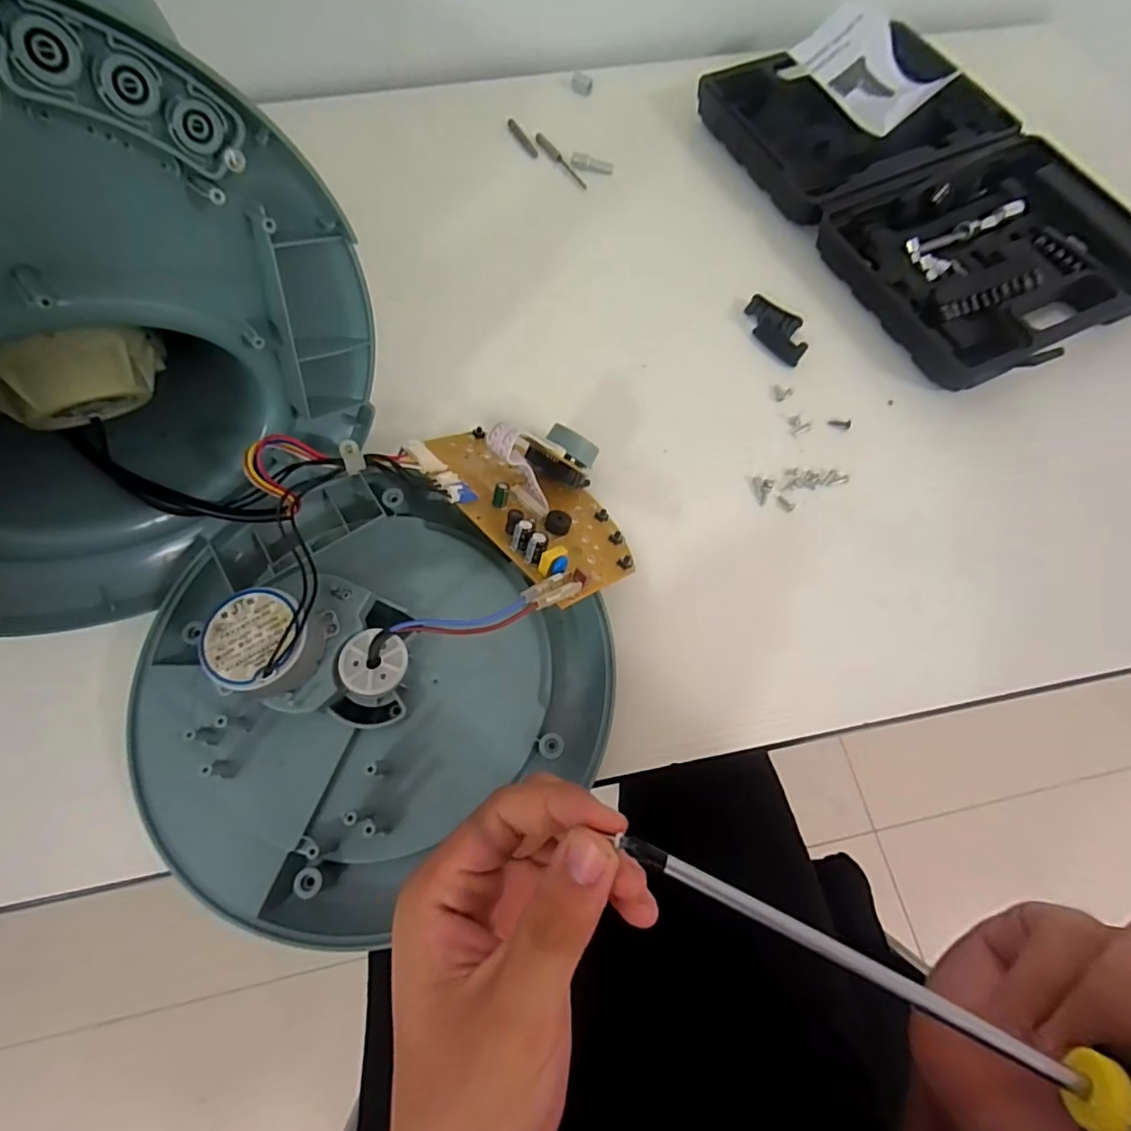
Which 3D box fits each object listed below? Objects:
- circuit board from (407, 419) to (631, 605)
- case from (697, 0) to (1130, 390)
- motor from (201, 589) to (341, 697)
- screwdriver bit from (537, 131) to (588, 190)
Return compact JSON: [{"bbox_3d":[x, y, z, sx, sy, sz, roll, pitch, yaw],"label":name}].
[{"bbox_3d":[-0.015,-0.048,0.304,0.095,0.048,0.144,-16,51,-38],"label":"circuit board"},{"bbox_3d":[0.277,-0.293,0.419,0.207,0.037,0.334,-25,73,-7],"label":"case"},{"bbox_3d":[-0.144,0.038,0.263,0.046,0.026,0.048,15,69,4],"label":"motor"},{"bbox_3d":[-0.004,-0.338,0.456,0.009,0.004,0.070,-35,74,-10],"label":"screwdriver bit"}]

